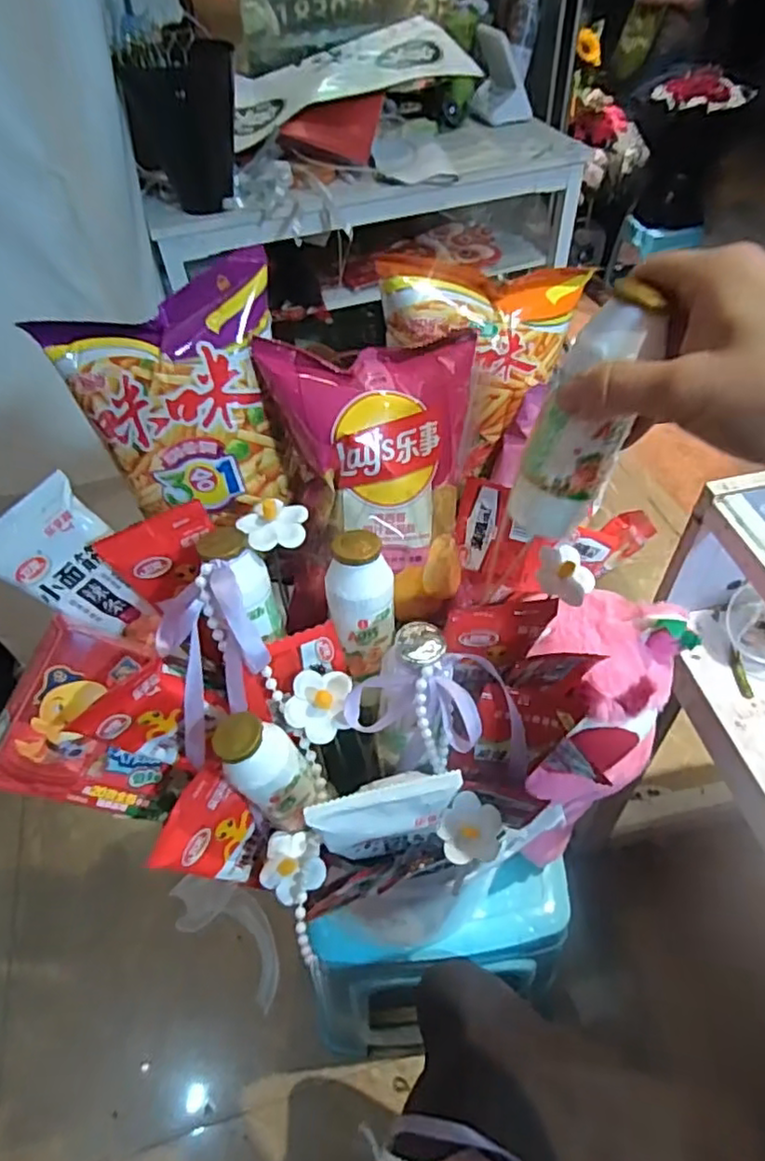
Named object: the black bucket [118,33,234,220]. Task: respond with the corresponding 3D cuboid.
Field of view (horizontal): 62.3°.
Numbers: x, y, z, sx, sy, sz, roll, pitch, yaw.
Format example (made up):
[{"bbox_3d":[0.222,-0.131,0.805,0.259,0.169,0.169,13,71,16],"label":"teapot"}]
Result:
[{"bbox_3d":[-0.302,-0.698,0.983,0.125,0.186,0.143,32,59,26],"label":"black bucket"}]

